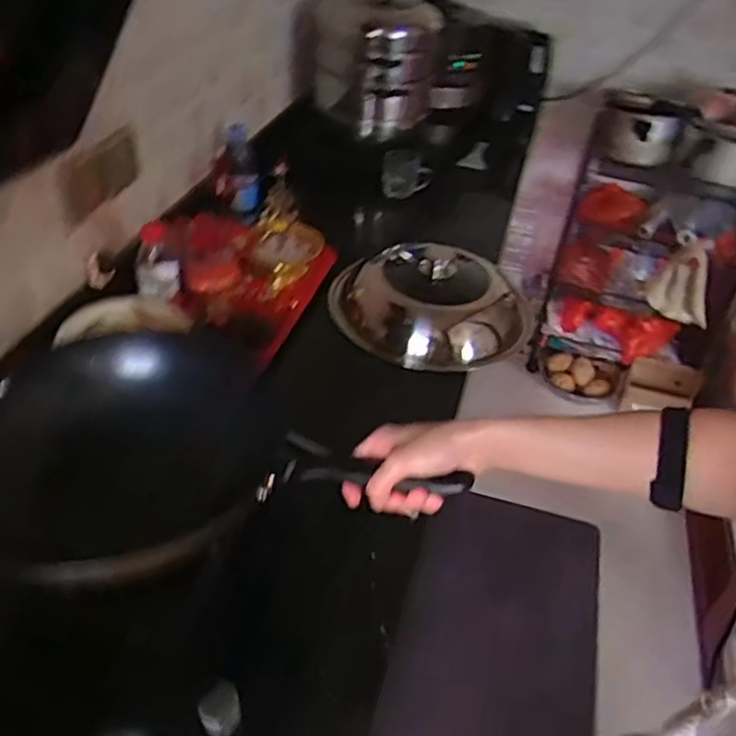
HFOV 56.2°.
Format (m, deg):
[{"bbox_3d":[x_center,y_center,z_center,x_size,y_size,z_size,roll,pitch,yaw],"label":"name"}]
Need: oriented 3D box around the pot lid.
[{"bbox_3d":[0.110,-0.135,1.228,0.341,0.086,0.296,22,42,17],"label":"pot lid"}]

